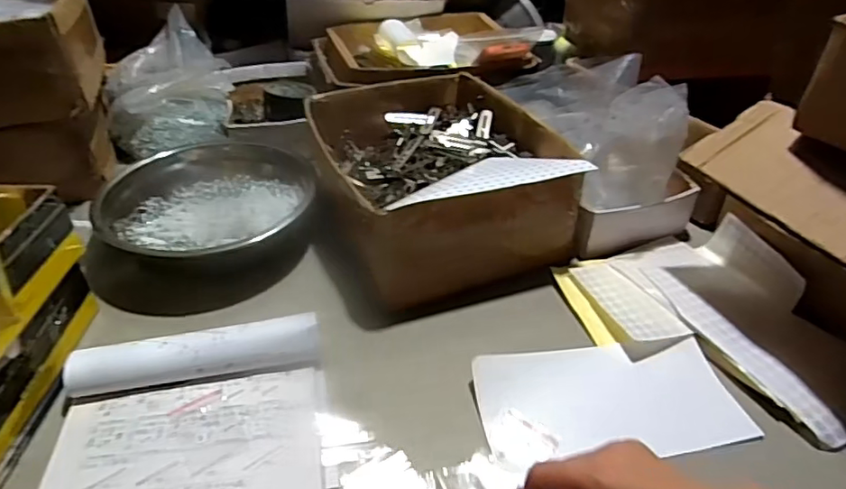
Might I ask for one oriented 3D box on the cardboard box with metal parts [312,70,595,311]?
[{"bbox_3d":[0.011,-0.080,0.737,0.258,0.161,0.313,-13,39,-16],"label":"cardboard box with metal parts"}]

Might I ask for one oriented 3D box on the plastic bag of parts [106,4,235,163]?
[{"bbox_3d":[-0.389,-0.241,0.865,0.175,0.146,0.180,-9,38,-11],"label":"plastic bag of parts"}]

